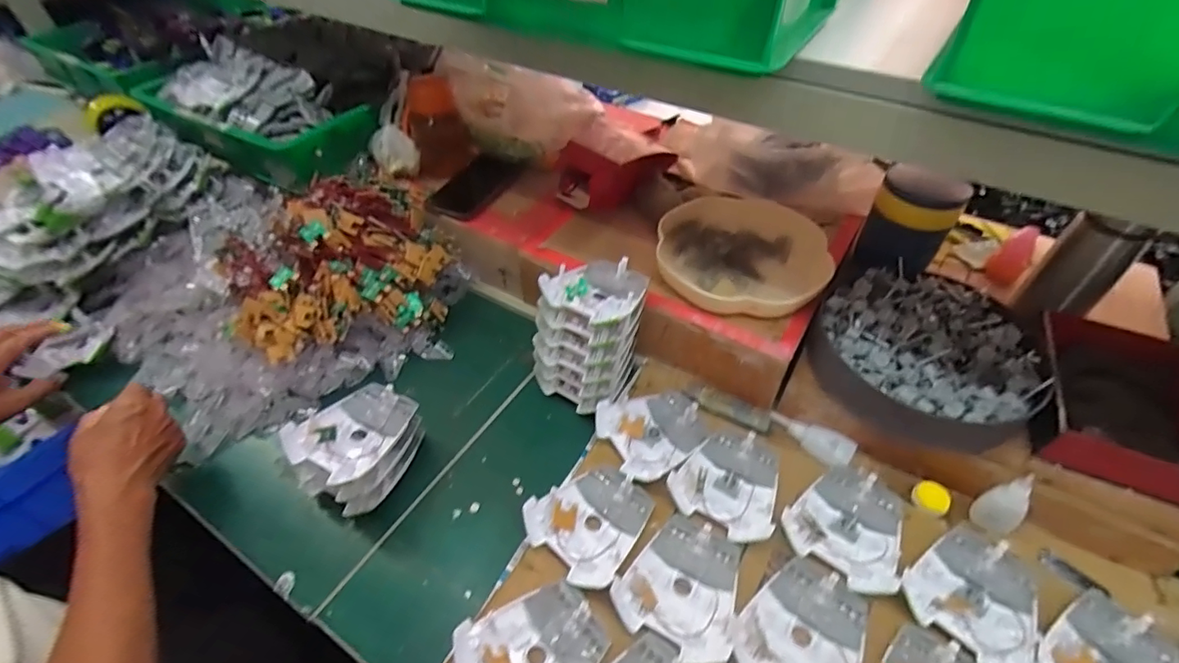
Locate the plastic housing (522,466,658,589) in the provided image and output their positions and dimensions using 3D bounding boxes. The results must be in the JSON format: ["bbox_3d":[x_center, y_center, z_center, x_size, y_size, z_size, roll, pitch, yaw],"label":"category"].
[{"bbox_3d":[0.003,0.180,0.504,0.097,0.031,0.107,34,56,26],"label":"plastic housing"}]

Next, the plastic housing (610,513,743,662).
[{"bbox_3d":[0.083,0.218,0.460,0.097,0.016,0.109,21,52,18],"label":"plastic housing"}]

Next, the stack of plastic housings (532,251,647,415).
[{"bbox_3d":[0.007,0.003,0.594,0.100,0.140,0.124,23,51,26],"label":"stack of plastic housings"}]

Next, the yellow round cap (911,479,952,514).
[{"bbox_3d":[0.337,0.162,0.520,0.032,0.010,0.031,0,48,0],"label":"yellow round cap"}]

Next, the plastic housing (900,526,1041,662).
[{"bbox_3d":[0.331,0.221,0.450,0.096,0.016,0.111,35,57,27],"label":"plastic housing"}]

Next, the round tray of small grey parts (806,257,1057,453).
[{"bbox_3d":[0.345,0.022,0.554,0.210,0.052,0.195,16,50,14],"label":"round tray of small grey parts"}]

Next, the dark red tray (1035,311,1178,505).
[{"bbox_3d":[0.508,0.068,0.508,0.138,0.049,0.180,22,52,19],"label":"dark red tray"}]

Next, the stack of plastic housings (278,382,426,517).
[{"bbox_3d":[-0.233,0.118,0.544,0.095,0.080,0.116,19,50,22],"label":"stack of plastic housings"}]

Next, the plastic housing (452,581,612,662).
[{"bbox_3d":[-0.043,0.259,0.423,0.106,0.018,0.096,-30,55,-24],"label":"plastic housing"}]

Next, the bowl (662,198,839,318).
[{"bbox_3d":[0.179,-0.090,0.633,0.190,0.043,0.187,0,48,0],"label":"bowl"}]

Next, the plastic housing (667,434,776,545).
[{"bbox_3d":[0.143,0.147,0.529,0.096,0.016,0.109,26,53,22],"label":"plastic housing"}]

